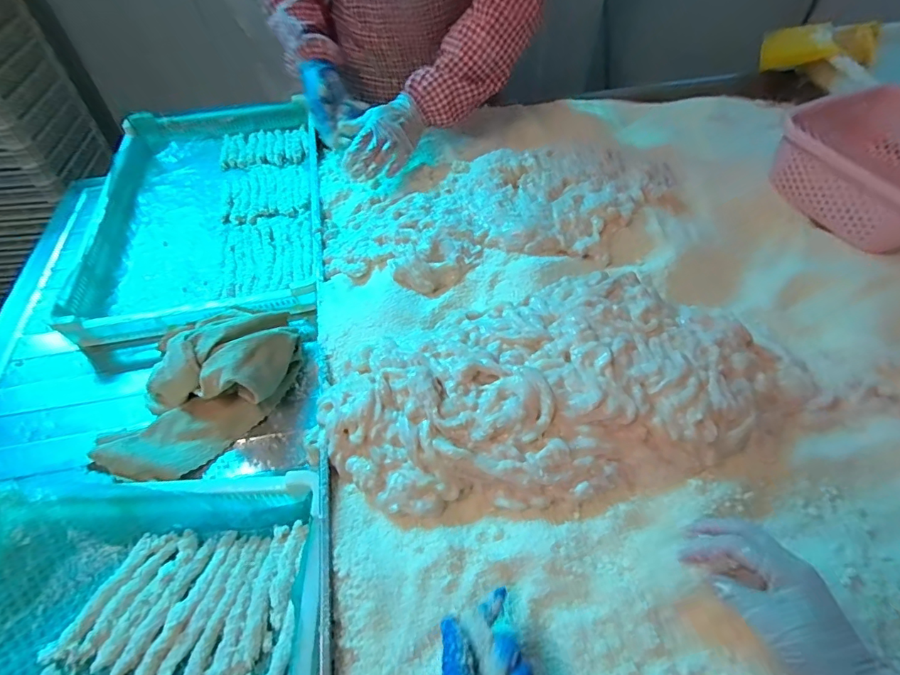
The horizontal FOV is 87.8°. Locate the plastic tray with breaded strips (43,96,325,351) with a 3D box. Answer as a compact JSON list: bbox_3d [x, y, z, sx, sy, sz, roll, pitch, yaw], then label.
[{"bbox_3d":[-0.447,-0.253,0.858,0.418,0.057,0.623,-12,53,-4],"label":"plastic tray with breaded strips"}]

